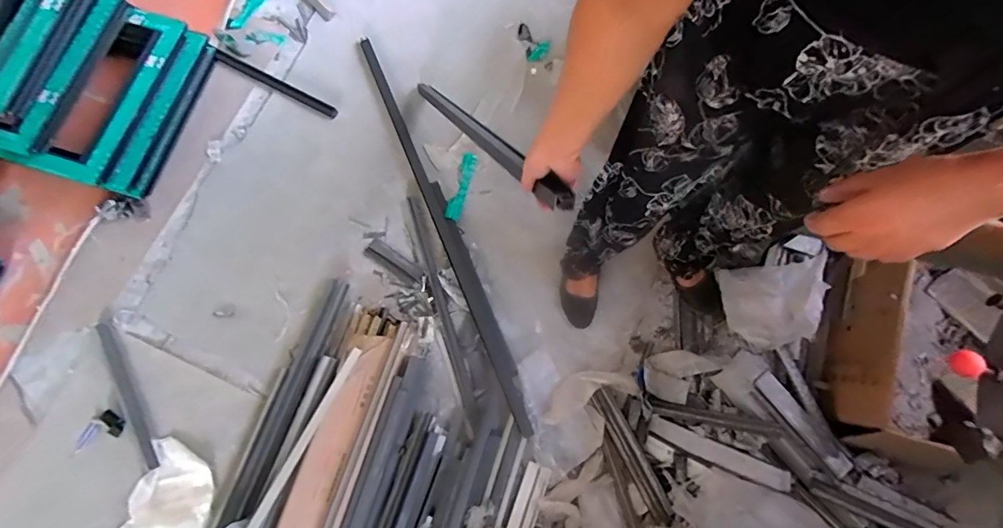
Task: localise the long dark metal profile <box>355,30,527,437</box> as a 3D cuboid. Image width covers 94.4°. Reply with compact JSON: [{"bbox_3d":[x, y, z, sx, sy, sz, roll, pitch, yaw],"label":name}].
[{"bbox_3d":[-0.170,-0.141,1.296,0.053,0.034,1.230,-22,75,-5],"label":"long dark metal profile"}]

